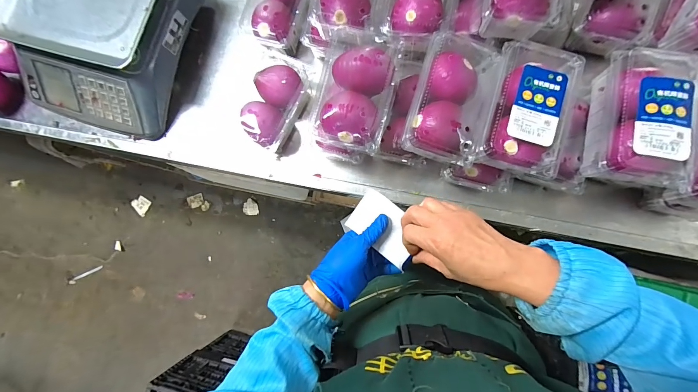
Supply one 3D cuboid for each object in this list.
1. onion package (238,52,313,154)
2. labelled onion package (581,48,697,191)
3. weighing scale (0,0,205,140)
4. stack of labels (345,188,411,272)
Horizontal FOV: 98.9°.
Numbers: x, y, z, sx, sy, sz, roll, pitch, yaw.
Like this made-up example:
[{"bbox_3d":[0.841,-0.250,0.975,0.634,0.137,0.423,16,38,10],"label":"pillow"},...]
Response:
[{"bbox_3d":[-0.135,-0.165,0.544,0.090,0.064,0.160,20,87,8],"label":"onion package"},{"bbox_3d":[0.390,-0.110,0.403,0.106,0.084,0.185,10,86,8],"label":"labelled onion package"},{"bbox_3d":[-0.495,-0.320,0.588,0.326,0.124,0.326,16,87,8],"label":"weighing scale"},{"bbox_3d":[0.048,0.039,0.402,0.100,0.013,0.062,36,81,21],"label":"stack of labels"}]

